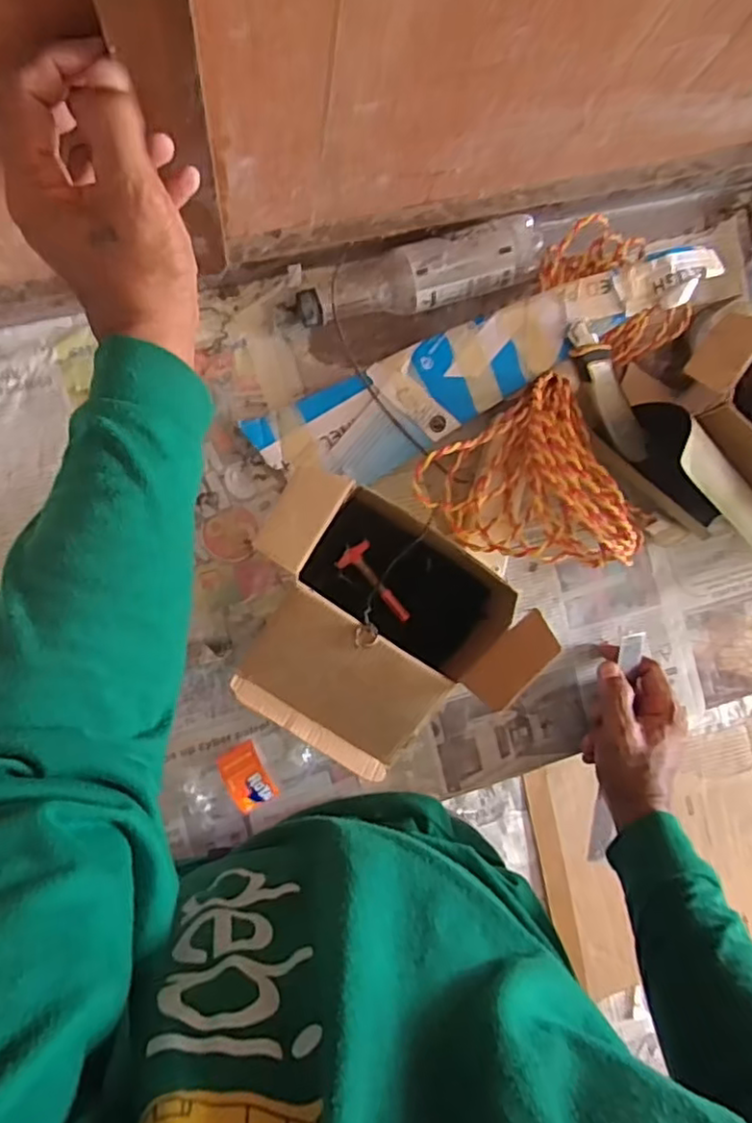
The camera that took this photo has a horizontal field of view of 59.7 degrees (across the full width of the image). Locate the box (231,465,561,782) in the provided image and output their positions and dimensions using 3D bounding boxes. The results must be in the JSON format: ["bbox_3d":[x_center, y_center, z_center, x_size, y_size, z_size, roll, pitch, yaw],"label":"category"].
[{"bbox_3d":[-0.008,0.062,0.530,0.220,0.117,0.182,34,84,-7],"label":"box"}]

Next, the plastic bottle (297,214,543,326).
[{"bbox_3d":[0.038,-0.251,0.573,0.216,0.054,0.063,-14,90,3],"label":"plastic bottle"}]

